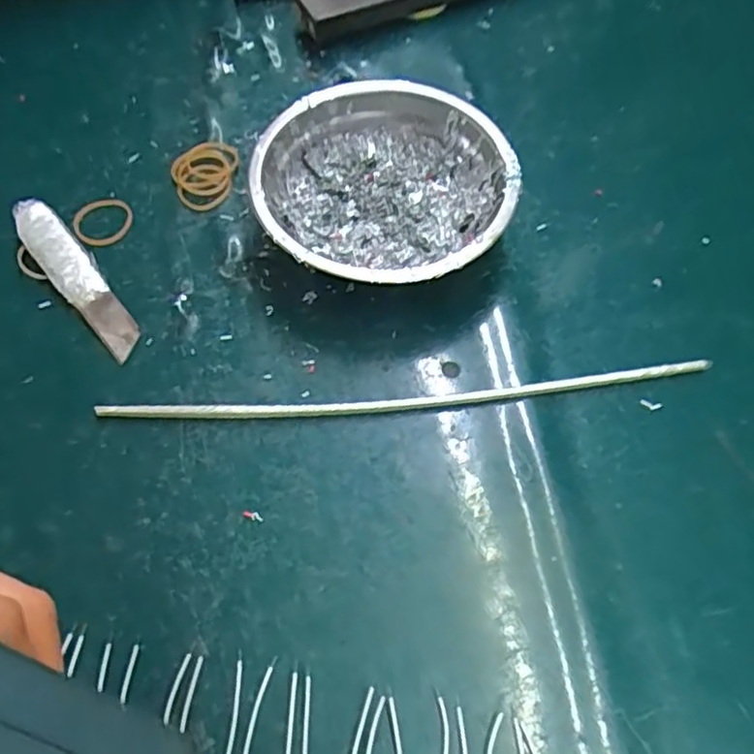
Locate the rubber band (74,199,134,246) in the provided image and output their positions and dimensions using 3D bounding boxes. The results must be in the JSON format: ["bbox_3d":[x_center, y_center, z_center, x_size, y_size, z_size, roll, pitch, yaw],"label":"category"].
[{"bbox_3d":[-0.149,-0.084,0.351,0.030,0.004,0.030,0,62,0],"label":"rubber band"}]

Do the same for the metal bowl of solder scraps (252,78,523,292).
[{"bbox_3d":[0.004,-0.089,0.330,0.123,0.047,0.118,0,62,0],"label":"metal bowl of solder scraps"}]

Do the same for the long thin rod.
[{"bbox_3d":[0.015,0.010,0.300,0.276,0.005,0.011,-4,62,-3],"label":"long thin rod"}]

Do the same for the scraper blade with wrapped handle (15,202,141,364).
[{"bbox_3d":[-0.152,-0.051,0.329,0.022,0.018,0.107,-34,68,-17],"label":"scraper blade with wrapped handle"}]

